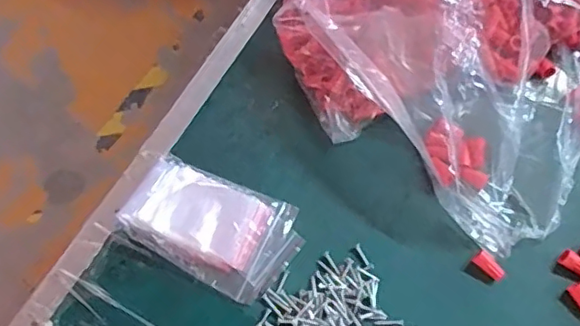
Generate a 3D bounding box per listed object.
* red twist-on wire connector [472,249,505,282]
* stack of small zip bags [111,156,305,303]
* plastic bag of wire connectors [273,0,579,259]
[{"bbox_3d":[0.140,0.072,0.408,0.011,0.008,0.023,-41,74,-14],"label":"red twist-on wire connector"},{"bbox_3d":[-0.056,0.043,0.415,0.120,0.012,0.074,28,71,11],"label":"stack of small zip bags"},{"bbox_3d":[0.134,-0.128,0.444,0.266,0.086,0.300,29,71,11],"label":"plastic bag of wire connectors"}]

